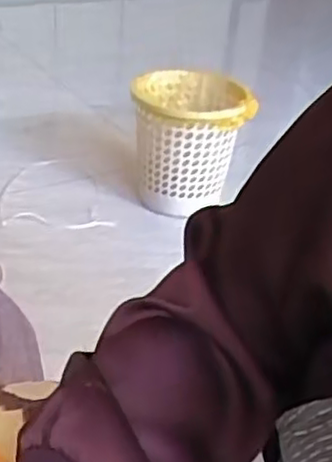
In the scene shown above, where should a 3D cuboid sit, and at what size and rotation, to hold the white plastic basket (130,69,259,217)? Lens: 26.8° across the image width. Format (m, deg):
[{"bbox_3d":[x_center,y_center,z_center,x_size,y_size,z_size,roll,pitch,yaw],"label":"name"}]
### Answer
[{"bbox_3d":[0.052,-0.213,1.673,0.266,0.261,0.273,1,32,-7],"label":"white plastic basket"}]

